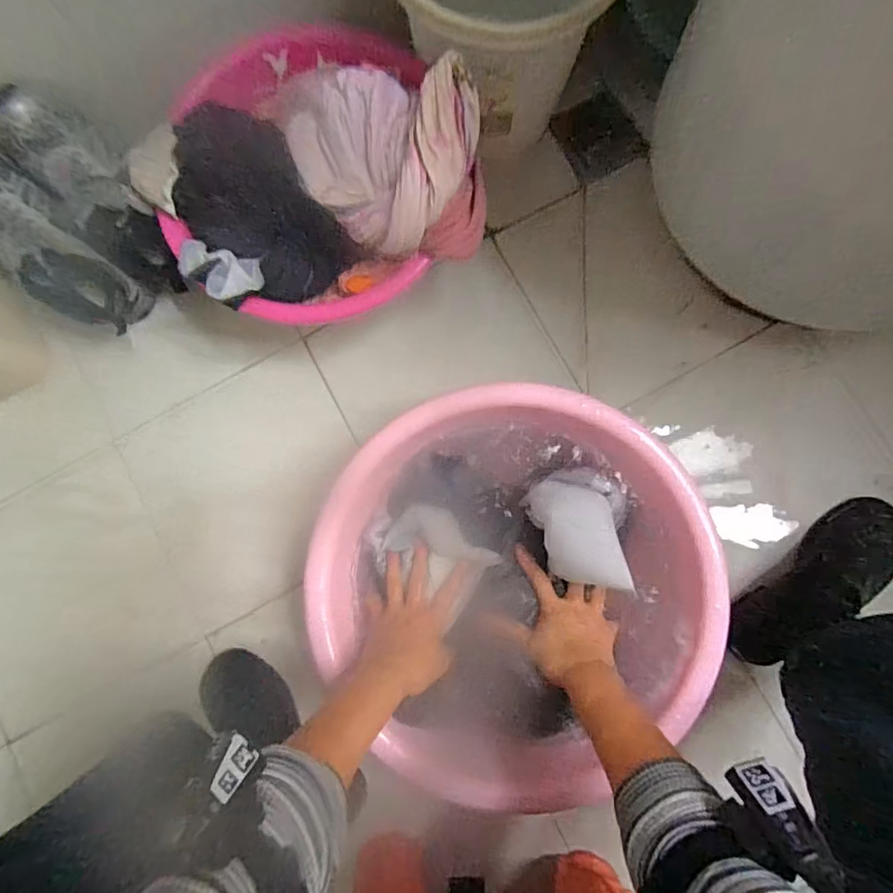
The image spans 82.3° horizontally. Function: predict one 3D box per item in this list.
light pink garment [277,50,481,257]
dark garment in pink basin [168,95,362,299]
[{"bbox_3d":[-0.070,-0.287,0.507,0.192,0.075,0.156,4,85,4],"label":"light pink garment"},{"bbox_3d":[-0.229,-0.278,0.602,0.151,0.087,0.234,-36,83,0],"label":"dark garment in pink basin"}]

